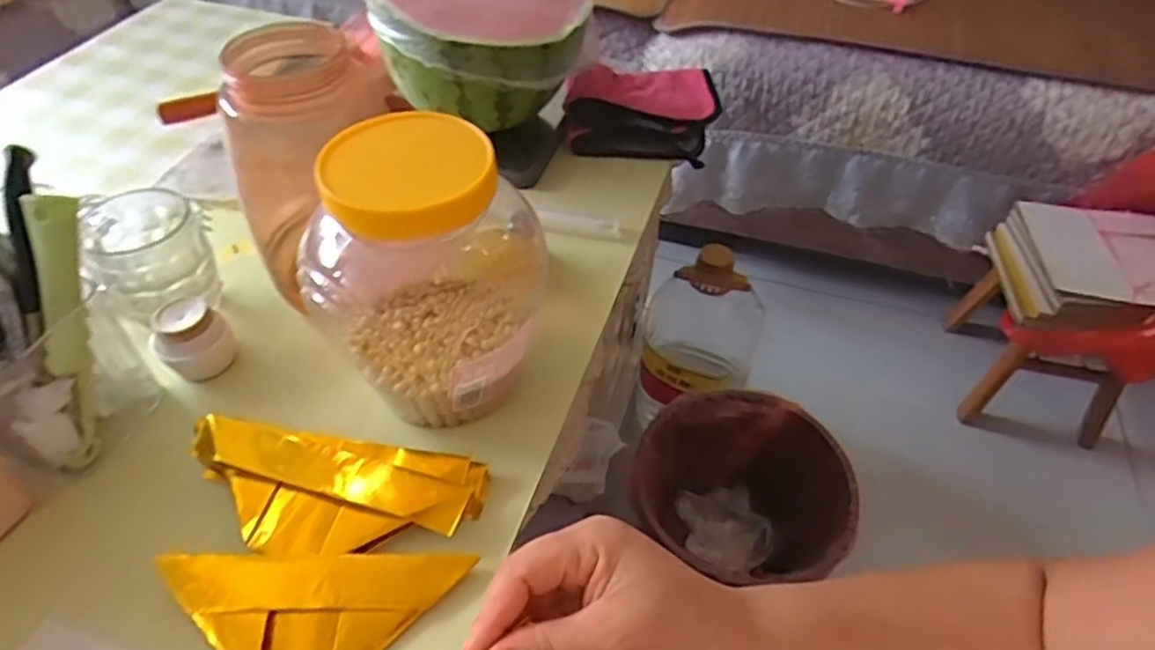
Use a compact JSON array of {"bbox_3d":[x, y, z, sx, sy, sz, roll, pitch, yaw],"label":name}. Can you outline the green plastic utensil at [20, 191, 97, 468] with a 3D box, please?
[{"bbox_3d":[-0.322,0.005,0.435,0.030,0.172,0.018,3,14,1],"label":"green plastic utensil"}]

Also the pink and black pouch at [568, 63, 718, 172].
[{"bbox_3d":[0.071,-0.237,0.748,0.161,0.040,0.153,8,47,5],"label":"pink and black pouch"}]

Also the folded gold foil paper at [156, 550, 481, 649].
[{"bbox_3d":[-0.151,0.164,0.382,0.166,0.014,0.075,2,47,0],"label":"folded gold foil paper"}]

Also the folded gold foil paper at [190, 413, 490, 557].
[{"bbox_3d":[-0.157,0.104,0.432,0.188,0.022,0.079,7,47,5],"label":"folded gold foil paper"}]

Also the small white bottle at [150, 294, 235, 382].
[{"bbox_3d":[-0.280,0.012,0.505,0.053,0.052,0.047,-27,53,-24],"label":"small white bottle"}]

